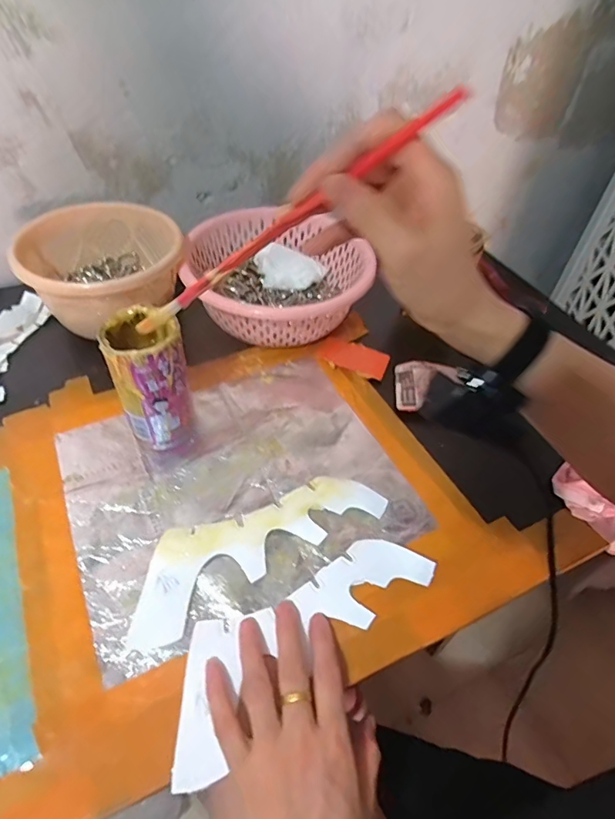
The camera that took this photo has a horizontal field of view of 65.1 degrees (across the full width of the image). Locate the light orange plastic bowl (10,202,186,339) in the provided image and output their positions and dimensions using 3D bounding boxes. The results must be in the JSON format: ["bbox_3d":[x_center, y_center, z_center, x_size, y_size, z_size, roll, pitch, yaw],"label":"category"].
[{"bbox_3d":[-0.237,-0.153,0.564,0.171,0.104,0.158,3,47,-4],"label":"light orange plastic bowl"}]

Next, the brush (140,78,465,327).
[{"bbox_3d":[-0.024,-0.110,0.303,0.259,0.011,0.009,-26,39,29],"label":"brush"}]

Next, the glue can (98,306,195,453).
[{"bbox_3d":[-0.142,-0.027,0.444,0.065,0.118,0.065,3,47,-4],"label":"glue can"}]

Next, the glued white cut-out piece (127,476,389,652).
[{"bbox_3d":[-0.043,0.107,0.407,0.226,0.006,0.073,-24,58,-25],"label":"glued white cut-out piece"}]

